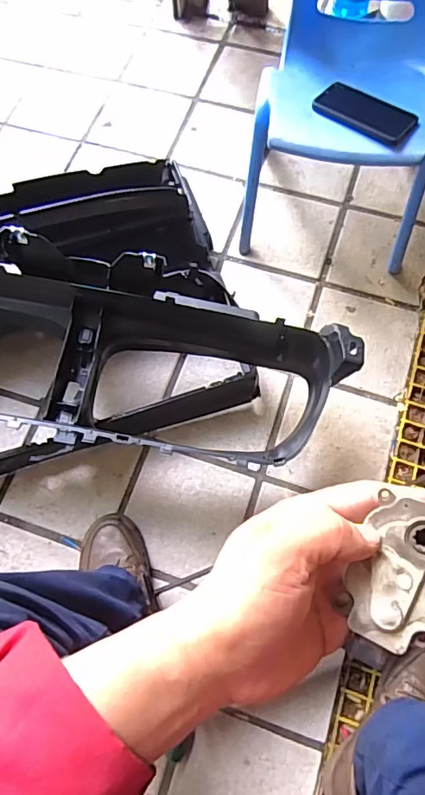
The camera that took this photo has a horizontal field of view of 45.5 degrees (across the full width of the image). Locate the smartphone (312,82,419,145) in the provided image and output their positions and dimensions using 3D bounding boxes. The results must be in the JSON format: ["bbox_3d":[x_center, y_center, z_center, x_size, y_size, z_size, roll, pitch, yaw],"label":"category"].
[{"bbox_3d":[0.252,-0.469,0.840,0.162,0.008,0.081,31,73,13],"label":"smartphone"}]

